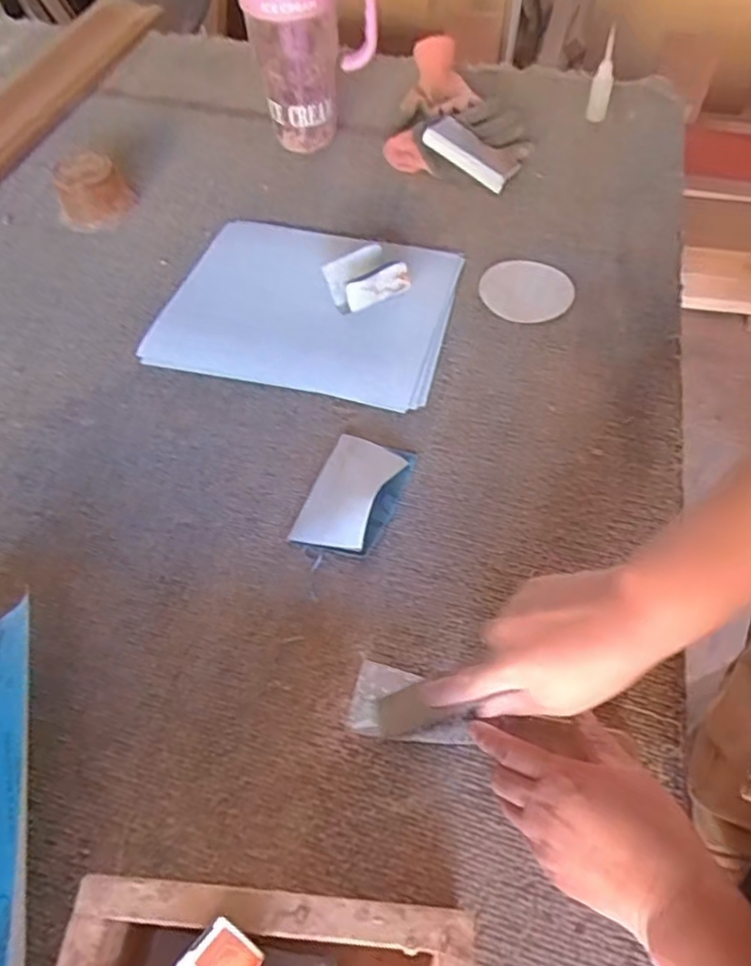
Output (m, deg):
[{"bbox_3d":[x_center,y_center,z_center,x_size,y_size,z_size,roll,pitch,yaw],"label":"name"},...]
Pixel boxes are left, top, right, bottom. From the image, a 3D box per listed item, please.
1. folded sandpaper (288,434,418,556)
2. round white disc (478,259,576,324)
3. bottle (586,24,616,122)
[{"bbox_3d":[-0.017,0.007,0.510,0.068,0.023,0.111,16,59,12],"label":"folded sandpaper"},{"bbox_3d":[0.159,-0.204,0.658,0.091,0.010,0.096,-1,57,1],"label":"round white disc"},{"bbox_3d":[0.307,-0.544,0.841,0.027,0.102,0.033,15,59,11],"label":"bottle"}]

